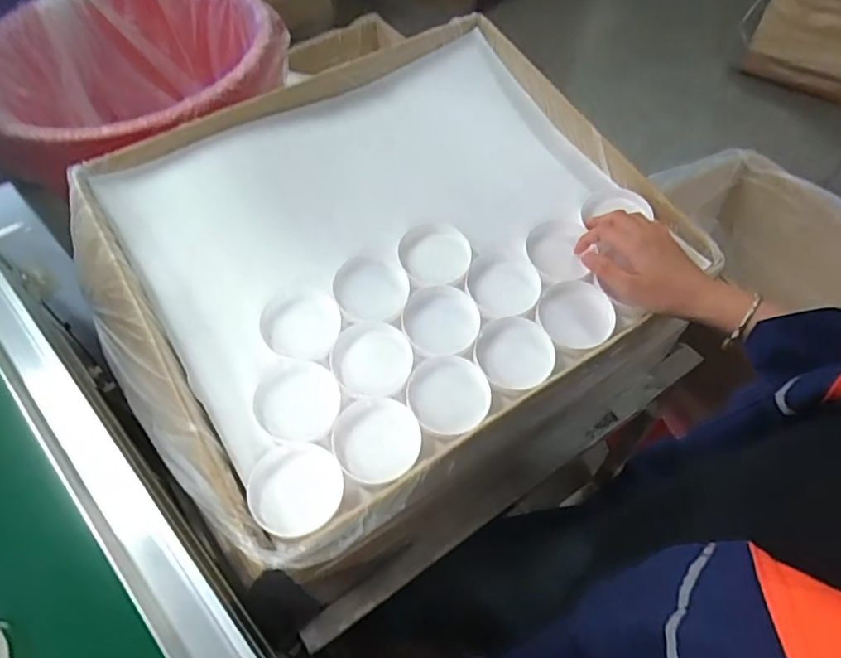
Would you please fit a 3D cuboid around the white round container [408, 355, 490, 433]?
[{"bbox_3d":[0.026,0.060,0.508,0.075,0.012,0.070,-6,56,-2],"label":"white round container"}]

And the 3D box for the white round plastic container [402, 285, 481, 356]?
[{"bbox_3d":[0.021,-0.007,0.543,0.073,0.019,0.074,-1,56,1],"label":"white round plastic container"}]

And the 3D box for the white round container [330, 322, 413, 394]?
[{"bbox_3d":[-0.046,0.029,0.521,0.074,0.018,0.072,-4,56,-1],"label":"white round container"}]

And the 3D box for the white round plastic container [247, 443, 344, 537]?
[{"bbox_3d":[-0.107,0.137,0.461,0.075,0.017,0.075,-1,56,1],"label":"white round plastic container"}]

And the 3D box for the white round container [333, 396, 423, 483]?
[{"bbox_3d":[-0.040,0.100,0.488,0.077,0.019,0.072,-1,56,1],"label":"white round container"}]

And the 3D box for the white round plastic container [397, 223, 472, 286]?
[{"bbox_3d":[0.016,-0.080,0.576,0.076,0.018,0.074,-1,56,1],"label":"white round plastic container"}]

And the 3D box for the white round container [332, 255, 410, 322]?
[{"bbox_3d":[-0.050,-0.040,0.555,0.074,0.020,0.075,-1,56,1],"label":"white round container"}]

